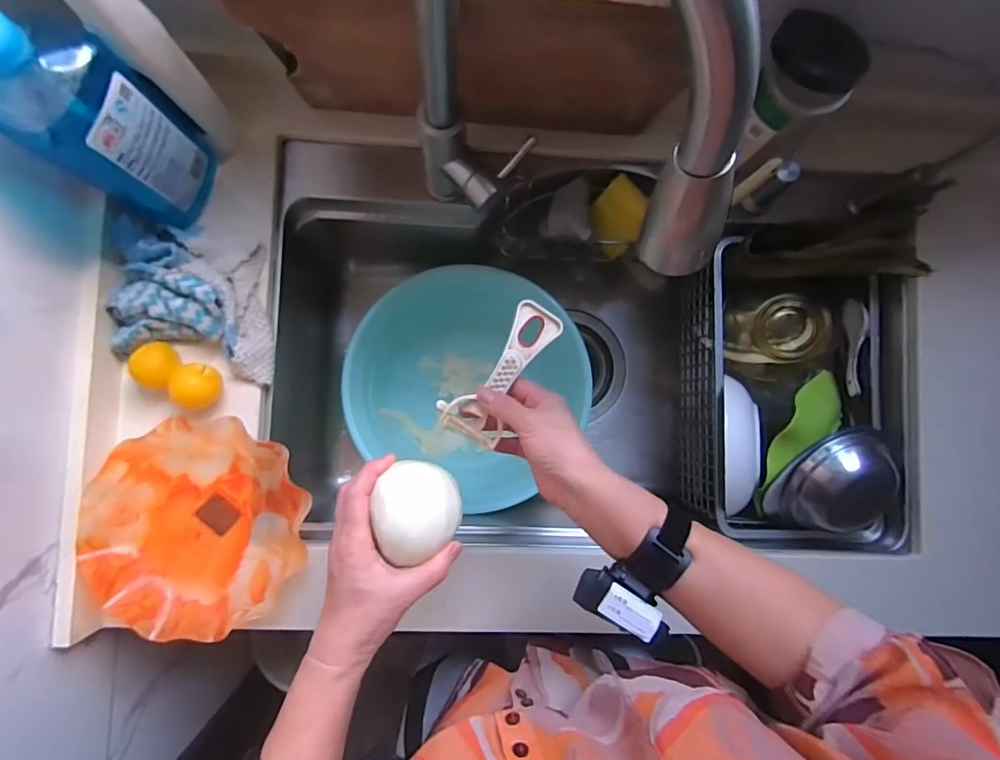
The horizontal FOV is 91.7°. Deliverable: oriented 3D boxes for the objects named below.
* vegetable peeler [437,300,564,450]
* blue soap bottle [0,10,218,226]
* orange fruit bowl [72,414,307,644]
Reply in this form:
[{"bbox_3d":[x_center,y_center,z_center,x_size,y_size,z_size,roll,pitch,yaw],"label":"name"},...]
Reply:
[{"bbox_3d":[0.005,-0.007,0.458,0.060,0.017,0.141,35,84,0],"label":"vegetable peeler"},{"bbox_3d":[-0.337,-0.221,0.395,0.067,0.254,0.094,22,87,-1],"label":"blue soap bottle"},{"bbox_3d":[-0.300,0.146,0.495,0.202,0.051,0.202,0,87,-2],"label":"orange fruit bowl"}]

